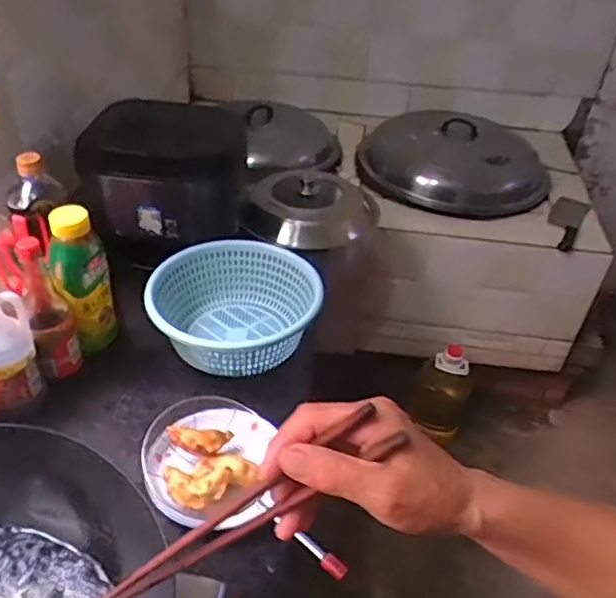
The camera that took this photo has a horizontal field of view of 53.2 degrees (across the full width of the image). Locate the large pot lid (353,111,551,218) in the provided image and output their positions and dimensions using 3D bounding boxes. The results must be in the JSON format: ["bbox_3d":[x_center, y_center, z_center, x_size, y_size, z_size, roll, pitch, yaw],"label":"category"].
[{"bbox_3d":[0.413,-0.421,1.731,0.510,0.150,0.506,11,38,8],"label":"large pot lid"}]

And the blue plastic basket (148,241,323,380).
[{"bbox_3d":[-0.121,0.019,1.008,0.259,0.117,0.247,-5,39,-12],"label":"blue plastic basket"}]

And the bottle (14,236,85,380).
[{"bbox_3d":[-0.363,0.013,0.860,0.058,0.206,0.055,-22,45,-30],"label":"bottle"}]

